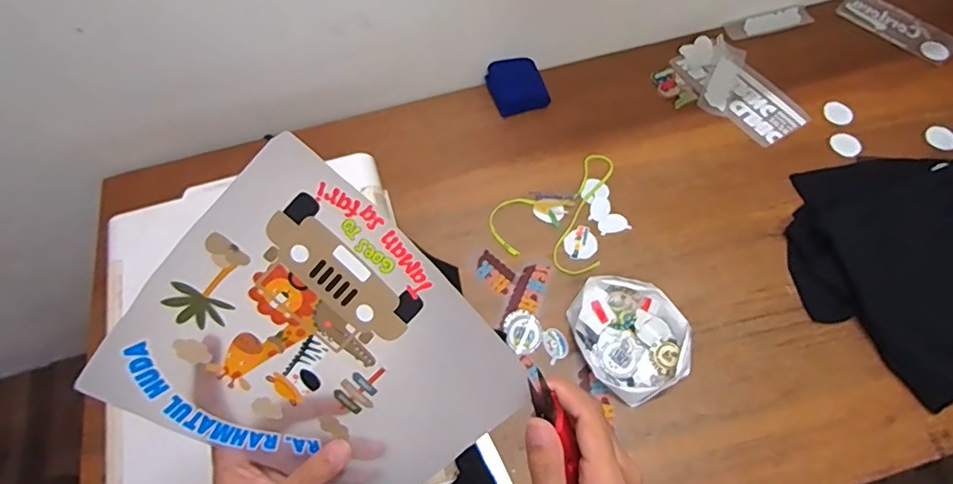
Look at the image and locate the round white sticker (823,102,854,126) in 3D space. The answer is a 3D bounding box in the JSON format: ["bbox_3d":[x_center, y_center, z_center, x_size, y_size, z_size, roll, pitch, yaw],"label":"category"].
[{"bbox_3d":[0.715,-0.255,1.048,0.047,0.007,0.055,-3,65,13],"label":"round white sticker"}]

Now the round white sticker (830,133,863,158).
[{"bbox_3d":[0.707,-0.187,1.013,0.055,0.004,0.054,-1,62,2],"label":"round white sticker"}]

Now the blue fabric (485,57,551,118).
[{"bbox_3d":[0.086,-0.320,1.087,0.107,0.044,0.117,-18,63,-8],"label":"blue fabric"}]

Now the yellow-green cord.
[{"bbox_3d":[0.137,-0.070,0.977,0.201,0.004,0.262,11,63,8],"label":"yellow-green cord"}]

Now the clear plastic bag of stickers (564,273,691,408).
[{"bbox_3d":[0.241,0.145,0.839,0.156,0.039,0.192,-25,64,-11],"label":"clear plastic bag of stickers"}]

